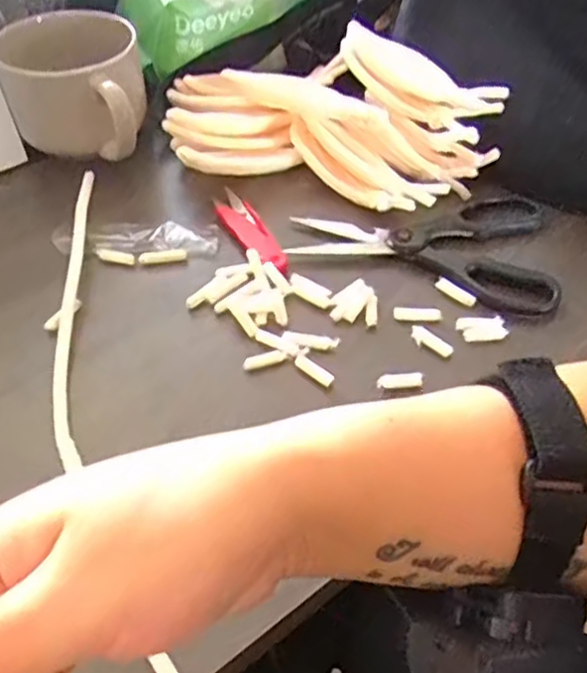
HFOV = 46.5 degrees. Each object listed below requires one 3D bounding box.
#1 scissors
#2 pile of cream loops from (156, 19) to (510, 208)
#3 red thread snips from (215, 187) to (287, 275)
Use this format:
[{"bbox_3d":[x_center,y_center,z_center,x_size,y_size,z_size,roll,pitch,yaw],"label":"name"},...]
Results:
[{"bbox_3d":[0.096,-0.076,0.487,0.182,0.010,0.103,14,52,13],"label":"scissors"},{"bbox_3d":[0.022,-0.172,0.534,0.256,0.061,0.137,11,48,11],"label":"pile of cream loops"},{"bbox_3d":[-0.029,-0.078,0.493,0.027,0.009,0.100,-25,54,-18],"label":"red thread snips"}]

